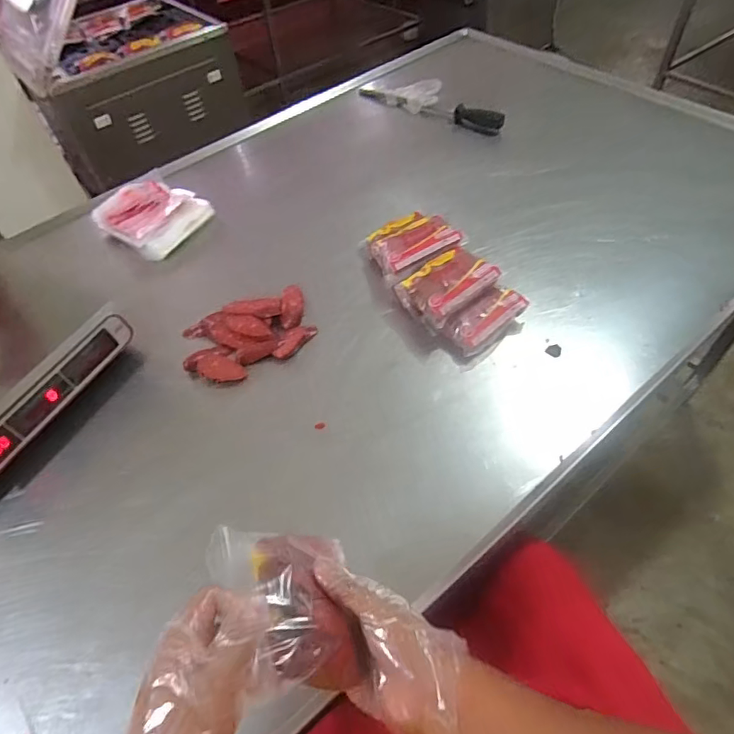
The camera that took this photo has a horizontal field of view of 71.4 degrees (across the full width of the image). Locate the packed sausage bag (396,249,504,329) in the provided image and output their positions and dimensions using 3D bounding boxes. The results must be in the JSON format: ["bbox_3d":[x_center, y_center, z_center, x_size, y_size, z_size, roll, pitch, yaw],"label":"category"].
[{"bbox_3d":[0.127,-0.132,0.822,0.129,0.061,0.112,-32,56,-18],"label":"packed sausage bag"}]

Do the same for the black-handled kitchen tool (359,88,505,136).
[{"bbox_3d":[0.145,-0.629,1.245,0.391,0.045,0.028,25,59,23],"label":"black-handled kitchen tool"}]

